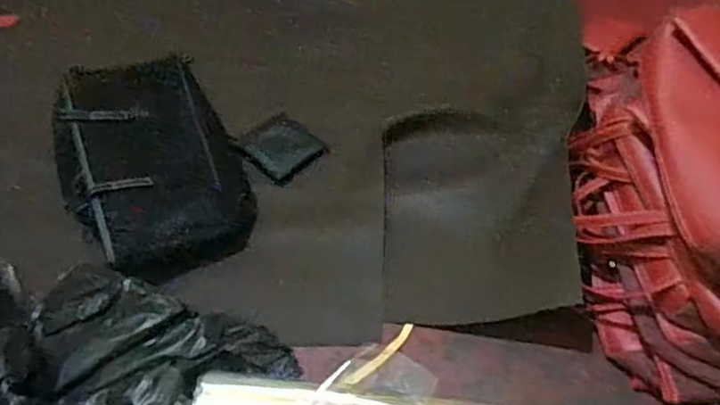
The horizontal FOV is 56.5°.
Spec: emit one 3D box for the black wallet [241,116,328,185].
[{"bbox_3d":[-0.118,-0.084,1.052,0.093,0.014,0.102,42,62,3],"label":"black wallet"}]

